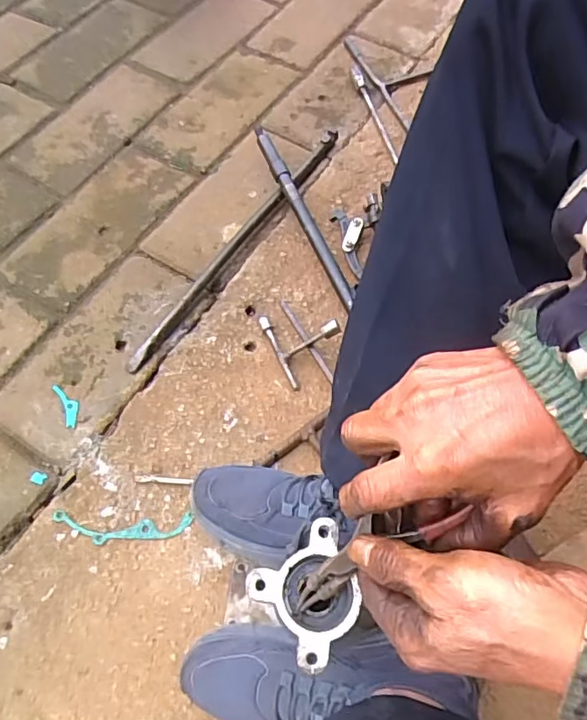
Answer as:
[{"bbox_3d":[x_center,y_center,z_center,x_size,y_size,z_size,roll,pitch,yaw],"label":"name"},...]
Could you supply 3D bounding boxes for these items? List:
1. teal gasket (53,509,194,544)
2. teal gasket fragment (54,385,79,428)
[{"bbox_3d":[-0.185,0.180,0.579,0.147,0.005,0.033,1,64,-1],"label":"teal gasket"},{"bbox_3d":[-0.270,0.052,0.643,0.019,0.005,0.060,-24,64,-11],"label":"teal gasket fragment"}]

